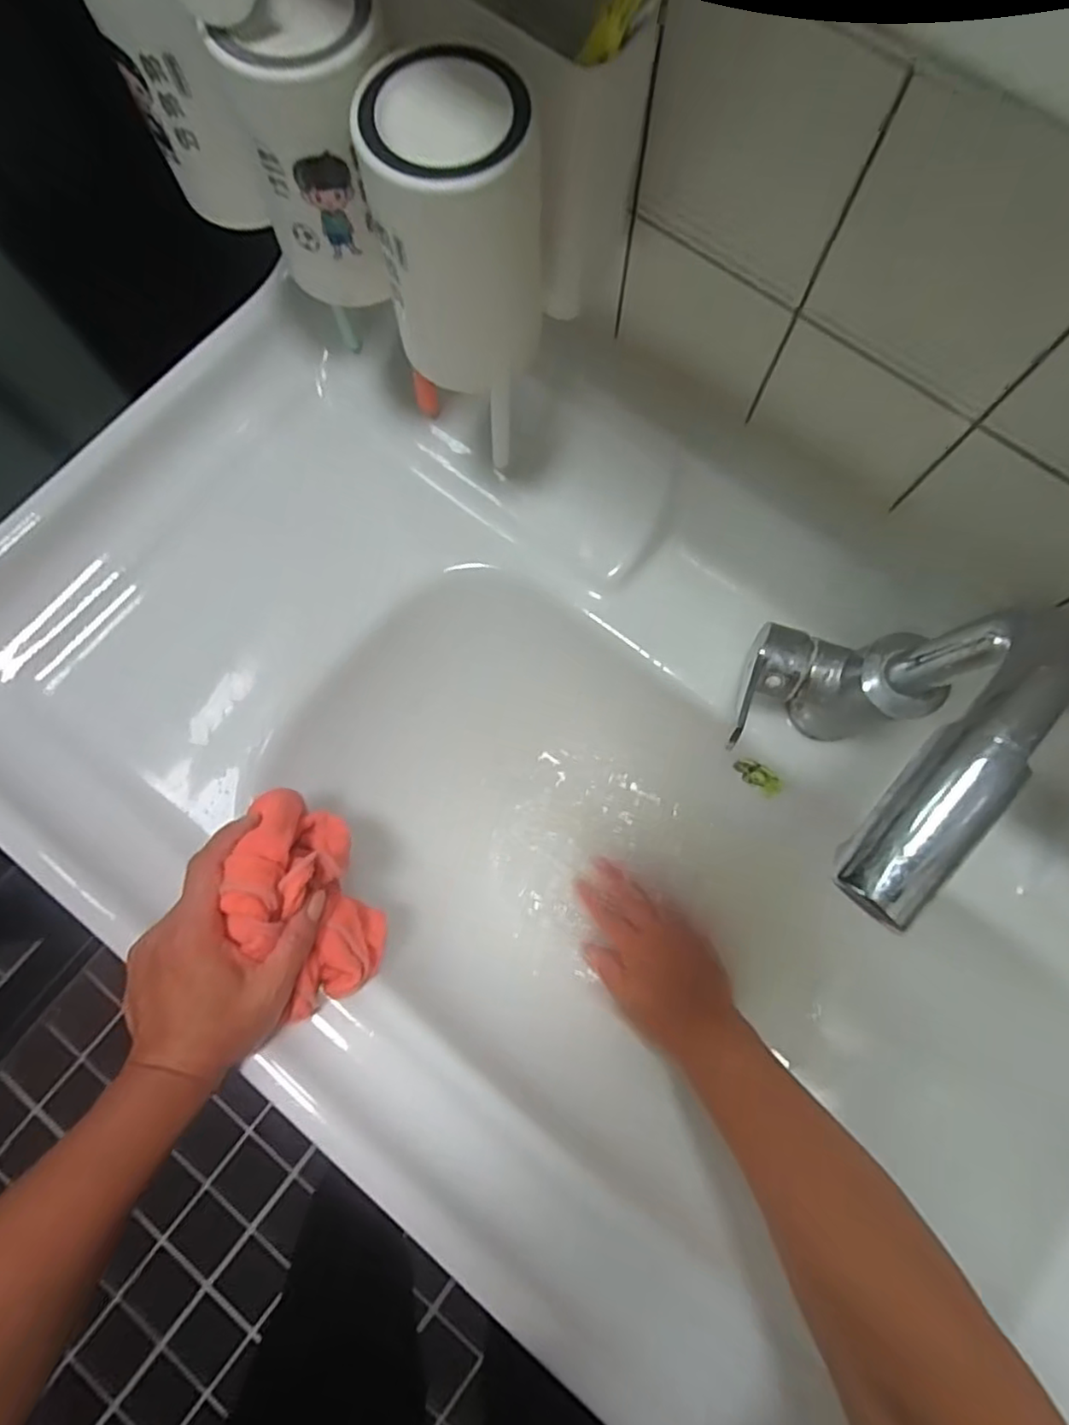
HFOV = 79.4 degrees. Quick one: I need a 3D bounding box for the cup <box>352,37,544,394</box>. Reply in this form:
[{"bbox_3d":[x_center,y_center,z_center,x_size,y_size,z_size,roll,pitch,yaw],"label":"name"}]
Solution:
[{"bbox_3d":[-0.032,-0.207,0.289,0.069,0.115,0.062,-11,77,-2],"label":"cup"}]

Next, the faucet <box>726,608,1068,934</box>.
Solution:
[{"bbox_3d":[0.136,0.008,0.289,0.082,0.174,0.160,31,79,7],"label":"faucet"}]

